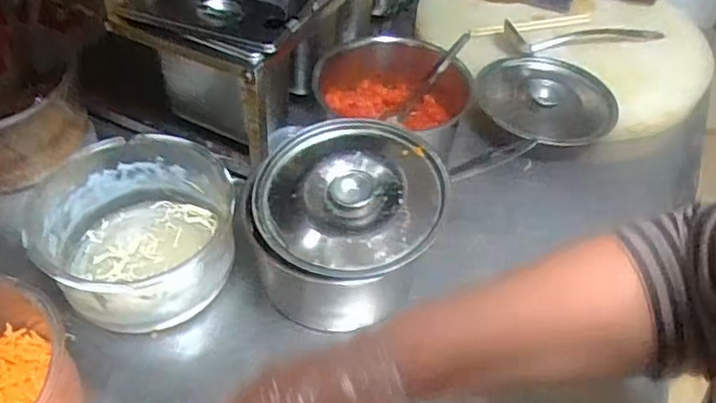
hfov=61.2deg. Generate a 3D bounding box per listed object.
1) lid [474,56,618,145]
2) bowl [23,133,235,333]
[{"bbox_3d":[0.232,-0.128,0.753,0.170,0.026,0.167,2,48,-3],"label":"lid"},{"bbox_3d":[-0.205,0.030,0.559,0.165,0.096,0.169,2,48,-3],"label":"bowl"}]

